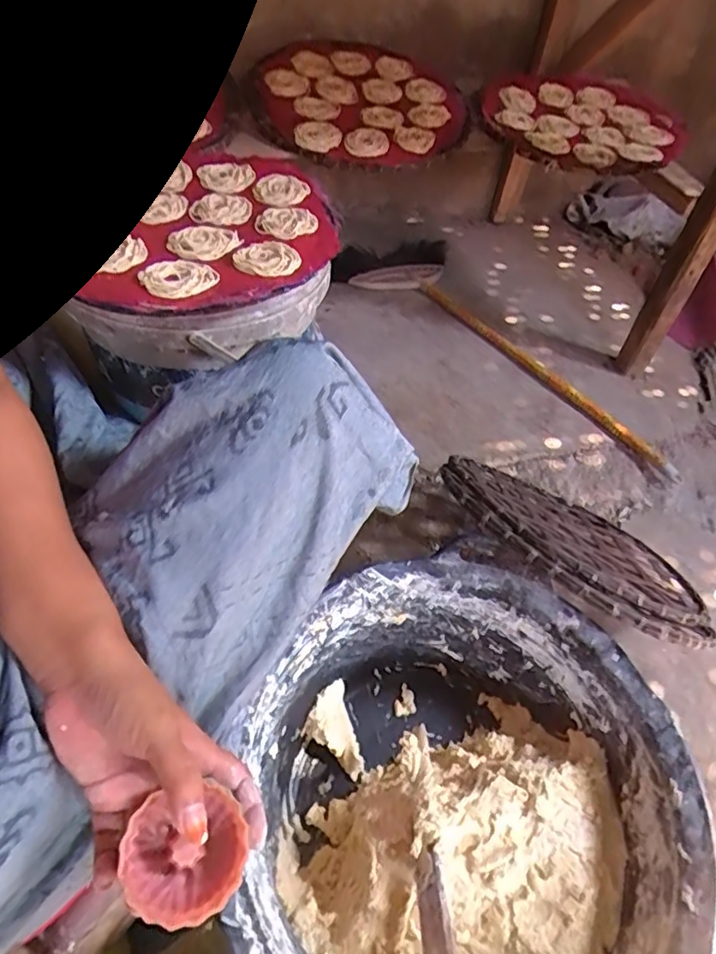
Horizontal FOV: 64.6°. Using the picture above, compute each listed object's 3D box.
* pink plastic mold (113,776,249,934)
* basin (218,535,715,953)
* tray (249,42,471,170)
[{"bbox_3d":[-0.089,0.198,0.293,0.059,0.028,0.055,-5,51,-9],"label":"pink plastic mold"},{"bbox_3d":[0.085,0.312,0.548,0.403,0.176,0.396,2,50,-3],"label":"basin"},{"bbox_3d":[0.010,-0.644,0.966,0.340,0.041,0.371,3,63,-5],"label":"tray"}]

